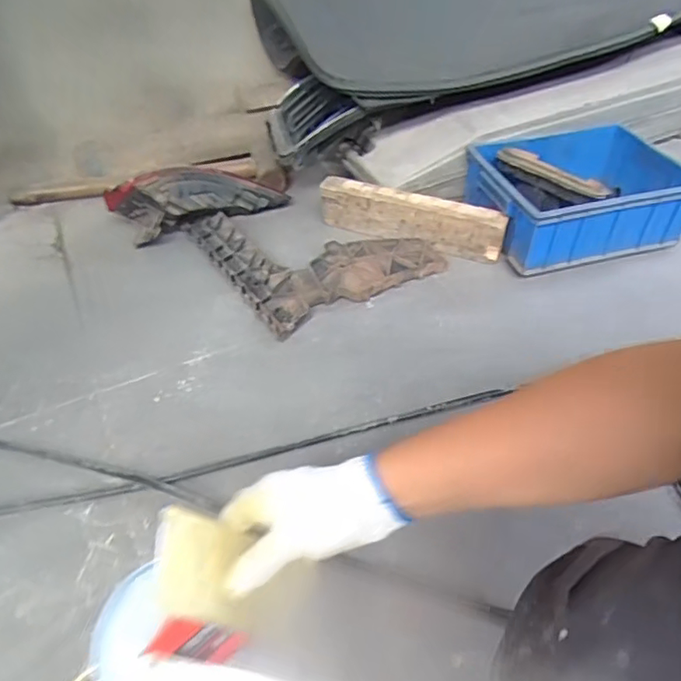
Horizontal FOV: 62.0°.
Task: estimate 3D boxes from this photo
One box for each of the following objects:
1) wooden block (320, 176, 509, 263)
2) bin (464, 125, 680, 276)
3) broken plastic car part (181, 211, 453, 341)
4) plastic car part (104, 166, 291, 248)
[{"bbox_3d":[0.130,-0.241,1.104,0.375,0.086,0.048,17,46,18],"label":"wooden block"},{"bbox_3d":[0.457,-0.277,1.108,0.360,0.142,0.277,-11,45,-9],"label":"bin"},{"bbox_3d":[-0.060,-0.189,1.109,0.360,0.035,0.401,-24,48,-23],"label":"broken plastic car part"},{"bbox_3d":[-0.287,-0.291,1.162,0.356,0.109,0.096,-15,45,-15],"label":"plastic car part"}]

